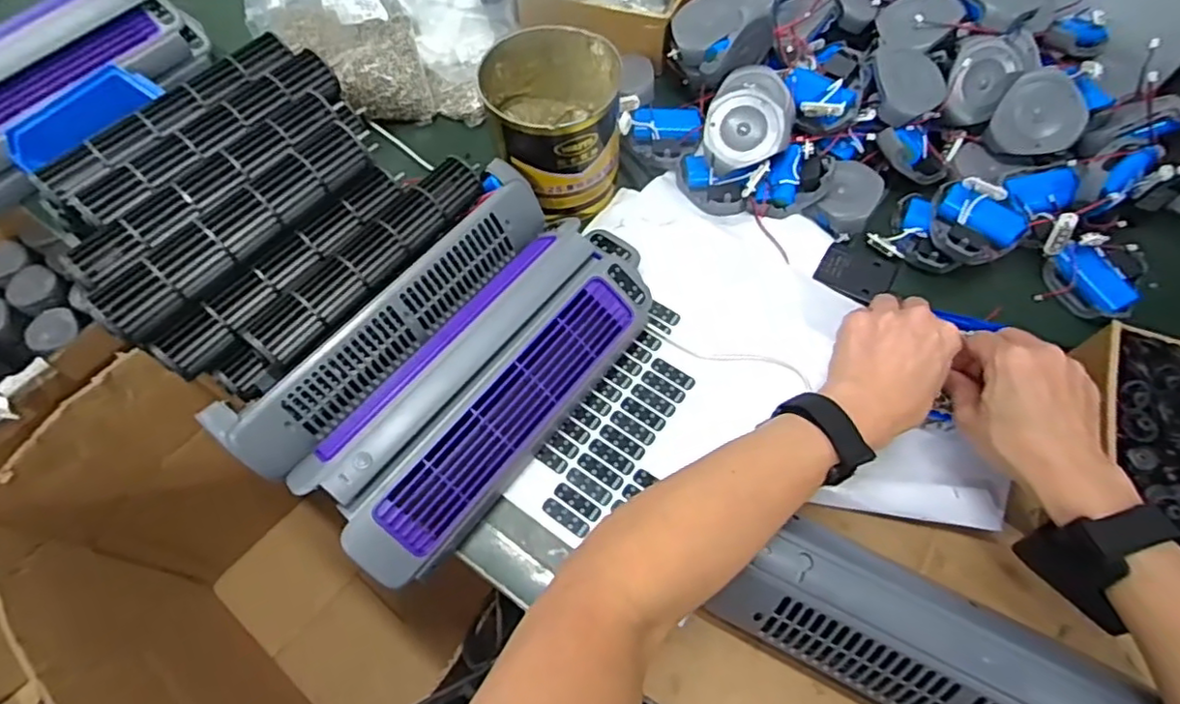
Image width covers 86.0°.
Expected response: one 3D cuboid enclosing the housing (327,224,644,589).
[{"bbox_3d":[-0.065,0.021,0.493,0.100,0.053,0.324,34,68,16],"label":"housing"}]

